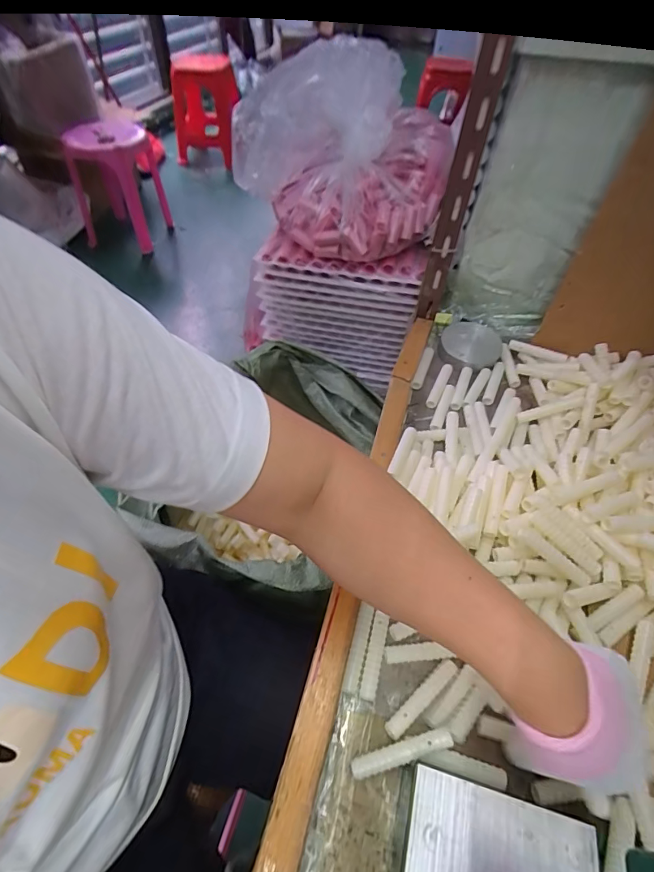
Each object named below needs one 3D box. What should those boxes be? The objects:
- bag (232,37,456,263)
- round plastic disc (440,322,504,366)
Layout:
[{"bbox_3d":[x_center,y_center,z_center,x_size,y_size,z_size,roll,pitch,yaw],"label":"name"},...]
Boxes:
[{"bbox_3d":[0.009,-0.470,0.700,0.314,0.223,0.342,-5,51,-8],"label":"bag"},{"bbox_3d":[0.218,-0.141,0.648,0.090,0.020,0.097,2,50,-2],"label":"round plastic disc"}]

